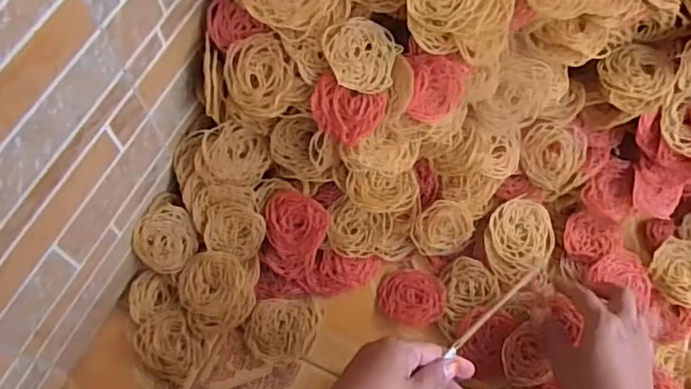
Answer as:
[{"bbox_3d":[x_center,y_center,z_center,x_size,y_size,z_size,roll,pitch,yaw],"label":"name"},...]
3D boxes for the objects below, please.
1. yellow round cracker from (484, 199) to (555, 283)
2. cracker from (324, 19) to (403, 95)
[{"bbox_3d":[0.164,0.043,0.567,0.071,0.027,0.064,-24,67,-10],"label":"yellow round cracker"},{"bbox_3d":[0.013,-0.109,0.467,0.058,0.007,0.058,1,86,-12],"label":"cracker"}]

